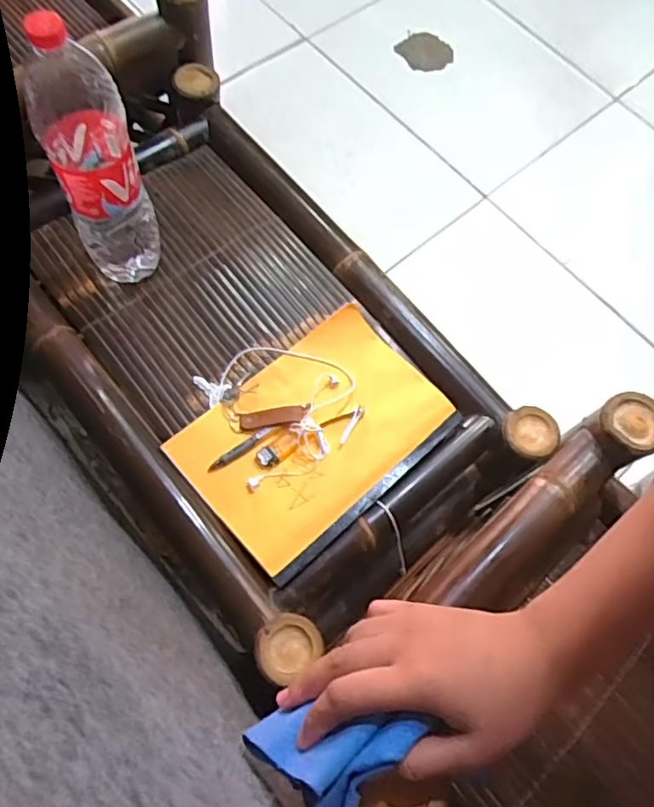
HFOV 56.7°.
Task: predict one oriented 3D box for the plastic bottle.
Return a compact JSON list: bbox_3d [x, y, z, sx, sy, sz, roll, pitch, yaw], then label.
[{"bbox_3d":[-0.243,-0.250,0.643,0.092,0.324,0.095,-15,70,-12],"label":"plastic bottle"}]

